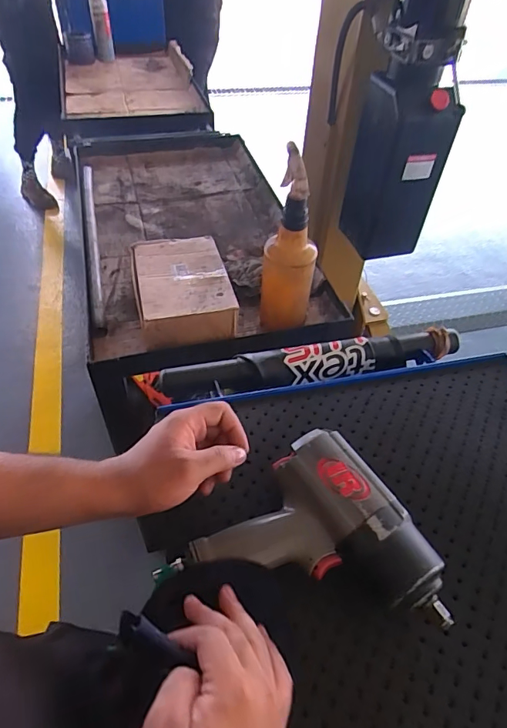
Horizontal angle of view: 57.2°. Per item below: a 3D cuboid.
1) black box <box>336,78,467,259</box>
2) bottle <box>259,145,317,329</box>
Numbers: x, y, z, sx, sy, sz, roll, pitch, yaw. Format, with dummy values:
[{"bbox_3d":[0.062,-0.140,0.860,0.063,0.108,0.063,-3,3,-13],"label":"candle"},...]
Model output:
[{"bbox_3d":[0.362,-0.488,1.196,0.170,0.404,0.176,-7,49,-10],"label":"black box"},{"bbox_3d":[0.058,-0.182,0.757,0.080,0.296,0.089,0,48,-4],"label":"bottle"}]

